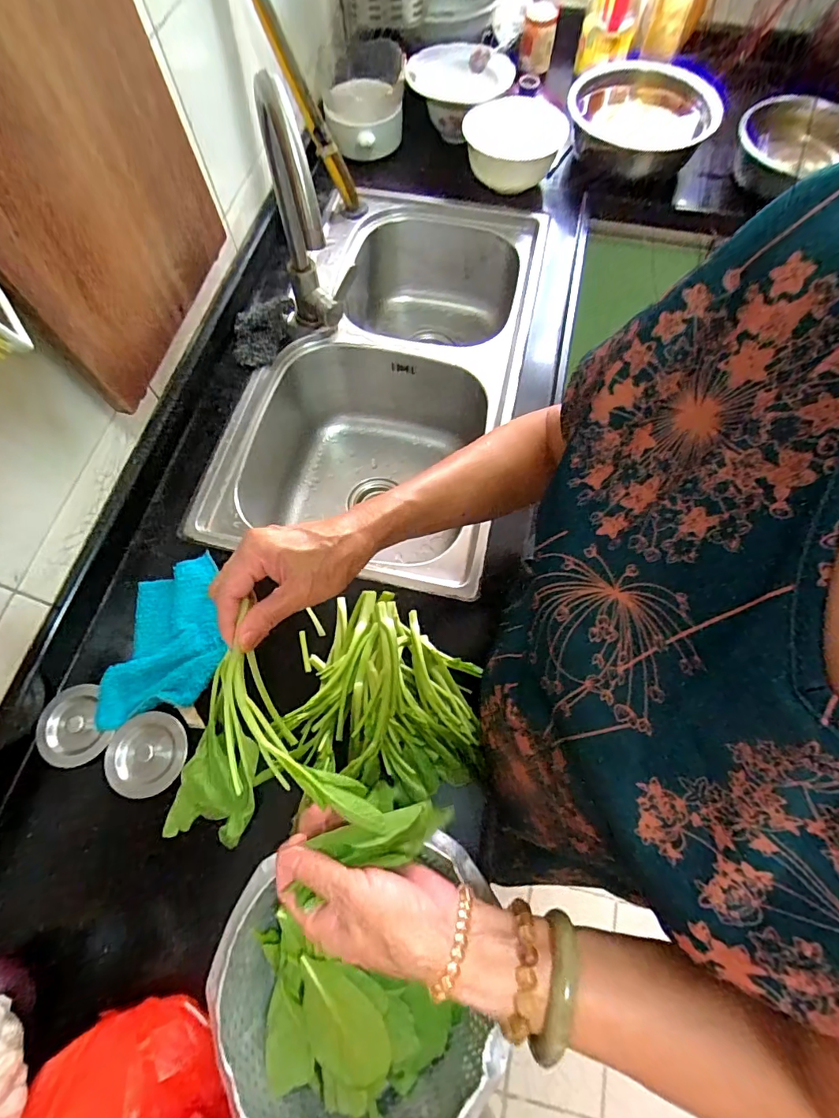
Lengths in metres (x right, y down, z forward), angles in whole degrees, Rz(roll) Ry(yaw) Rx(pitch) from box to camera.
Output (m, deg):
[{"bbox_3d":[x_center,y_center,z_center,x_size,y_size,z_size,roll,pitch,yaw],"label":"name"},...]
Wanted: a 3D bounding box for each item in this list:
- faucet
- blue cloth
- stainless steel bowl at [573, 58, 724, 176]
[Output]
[{"bbox_3d":[-0.159,-0.459,0.663,0.110,0.340,0.104,-11,69,-5],"label":"faucet"},{"bbox_3d":[-0.311,0.094,0.585,0.136,0.025,0.175,-15,69,-6],"label":"blue cloth"},{"bbox_3d":[0.425,-0.847,0.946,0.259,0.114,0.293,16,69,6],"label":"stainless steel bowl"}]

